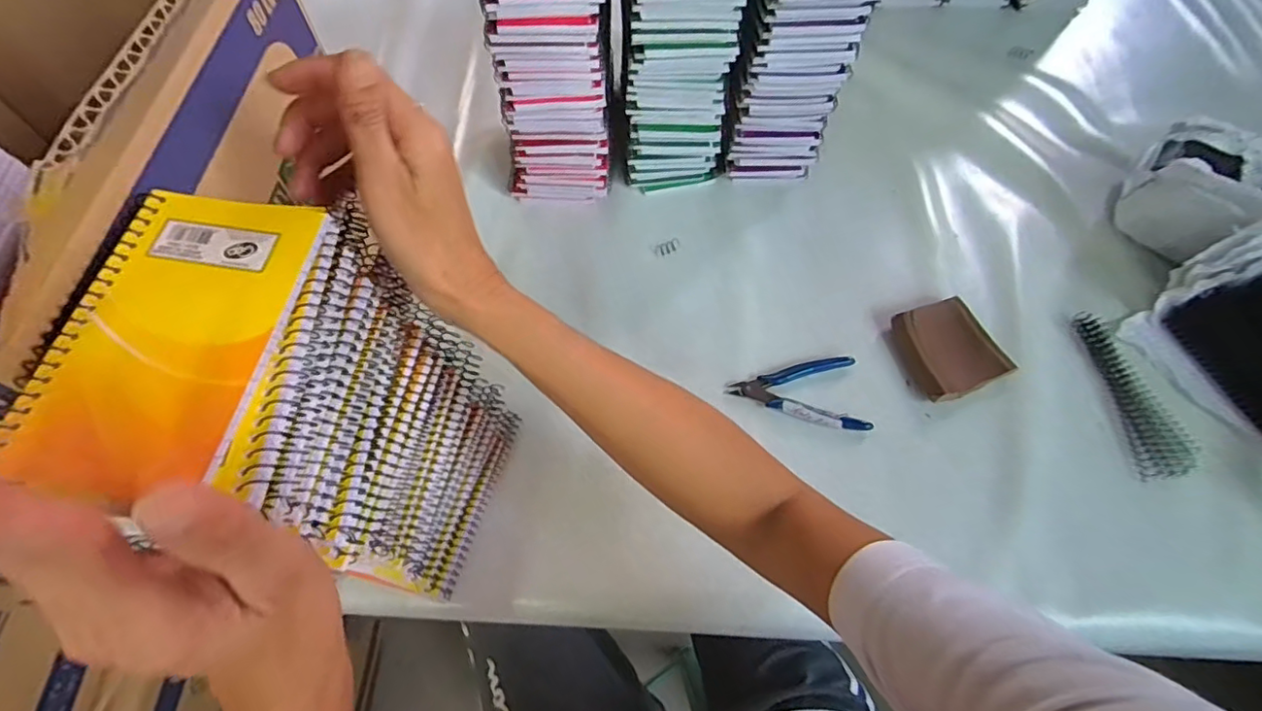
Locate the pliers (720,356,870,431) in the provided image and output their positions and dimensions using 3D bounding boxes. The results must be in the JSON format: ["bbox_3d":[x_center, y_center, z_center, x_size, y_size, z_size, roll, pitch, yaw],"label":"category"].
[{"bbox_3d":[0.150,0.032,0.526,0.118,0.011,0.071,2,63,-1],"label":"pliers"}]

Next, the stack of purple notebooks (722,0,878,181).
[{"bbox_3d":[0.146,-0.305,0.549,0.103,0.285,0.122,-5,64,-4],"label":"stack of purple notebooks"}]

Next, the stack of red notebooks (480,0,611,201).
[{"bbox_3d":[-0.065,-0.284,0.533,0.103,0.282,0.133,2,63,-1],"label":"stack of red notebooks"}]

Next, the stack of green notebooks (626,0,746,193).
[{"bbox_3d":[0.047,-0.281,0.532,0.098,0.280,0.121,4,63,0],"label":"stack of green notebooks"}]

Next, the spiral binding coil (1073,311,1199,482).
[{"bbox_3d":[0.468,0.033,0.541,0.051,0.012,0.161,-1,63,-2],"label":"spiral binding coil"}]

